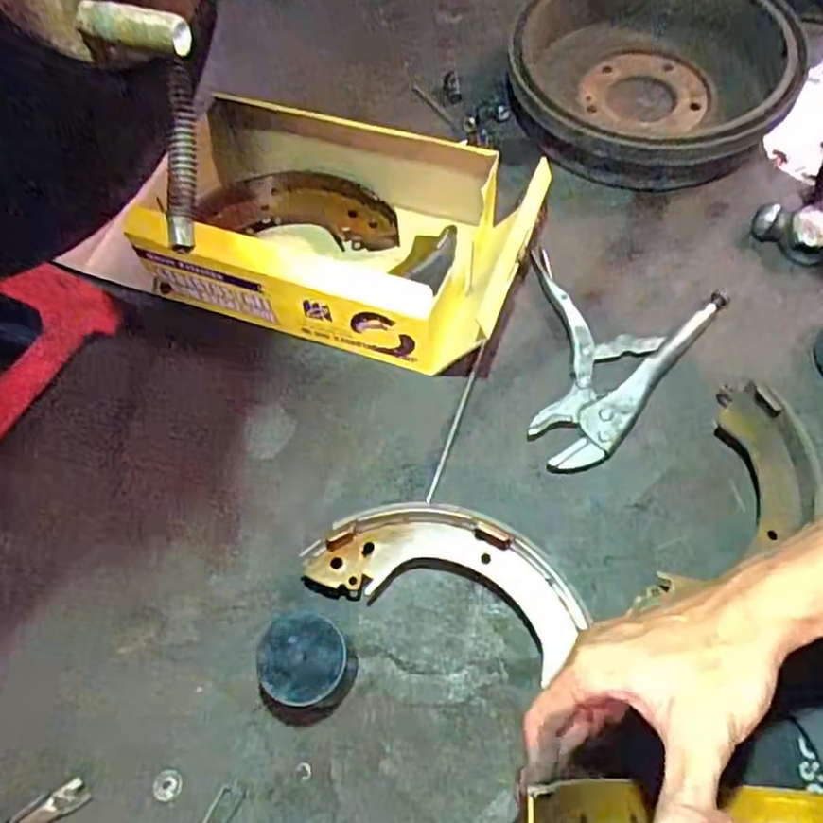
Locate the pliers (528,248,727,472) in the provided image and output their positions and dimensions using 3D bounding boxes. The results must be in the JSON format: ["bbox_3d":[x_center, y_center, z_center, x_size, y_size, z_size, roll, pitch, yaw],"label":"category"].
[{"bbox_3d":[0.168,-0.040,0.603,0.163,0.027,0.202,16,64,12],"label":"pliers"}]

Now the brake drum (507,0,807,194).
[{"bbox_3d":[0.257,-0.372,0.747,0.287,0.072,0.312,3,64,6],"label":"brake drum"}]

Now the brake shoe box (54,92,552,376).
[{"bbox_3d":[-0.061,-0.164,0.640,0.346,0.109,0.214,8,62,8],"label":"brake shoe box"}]

